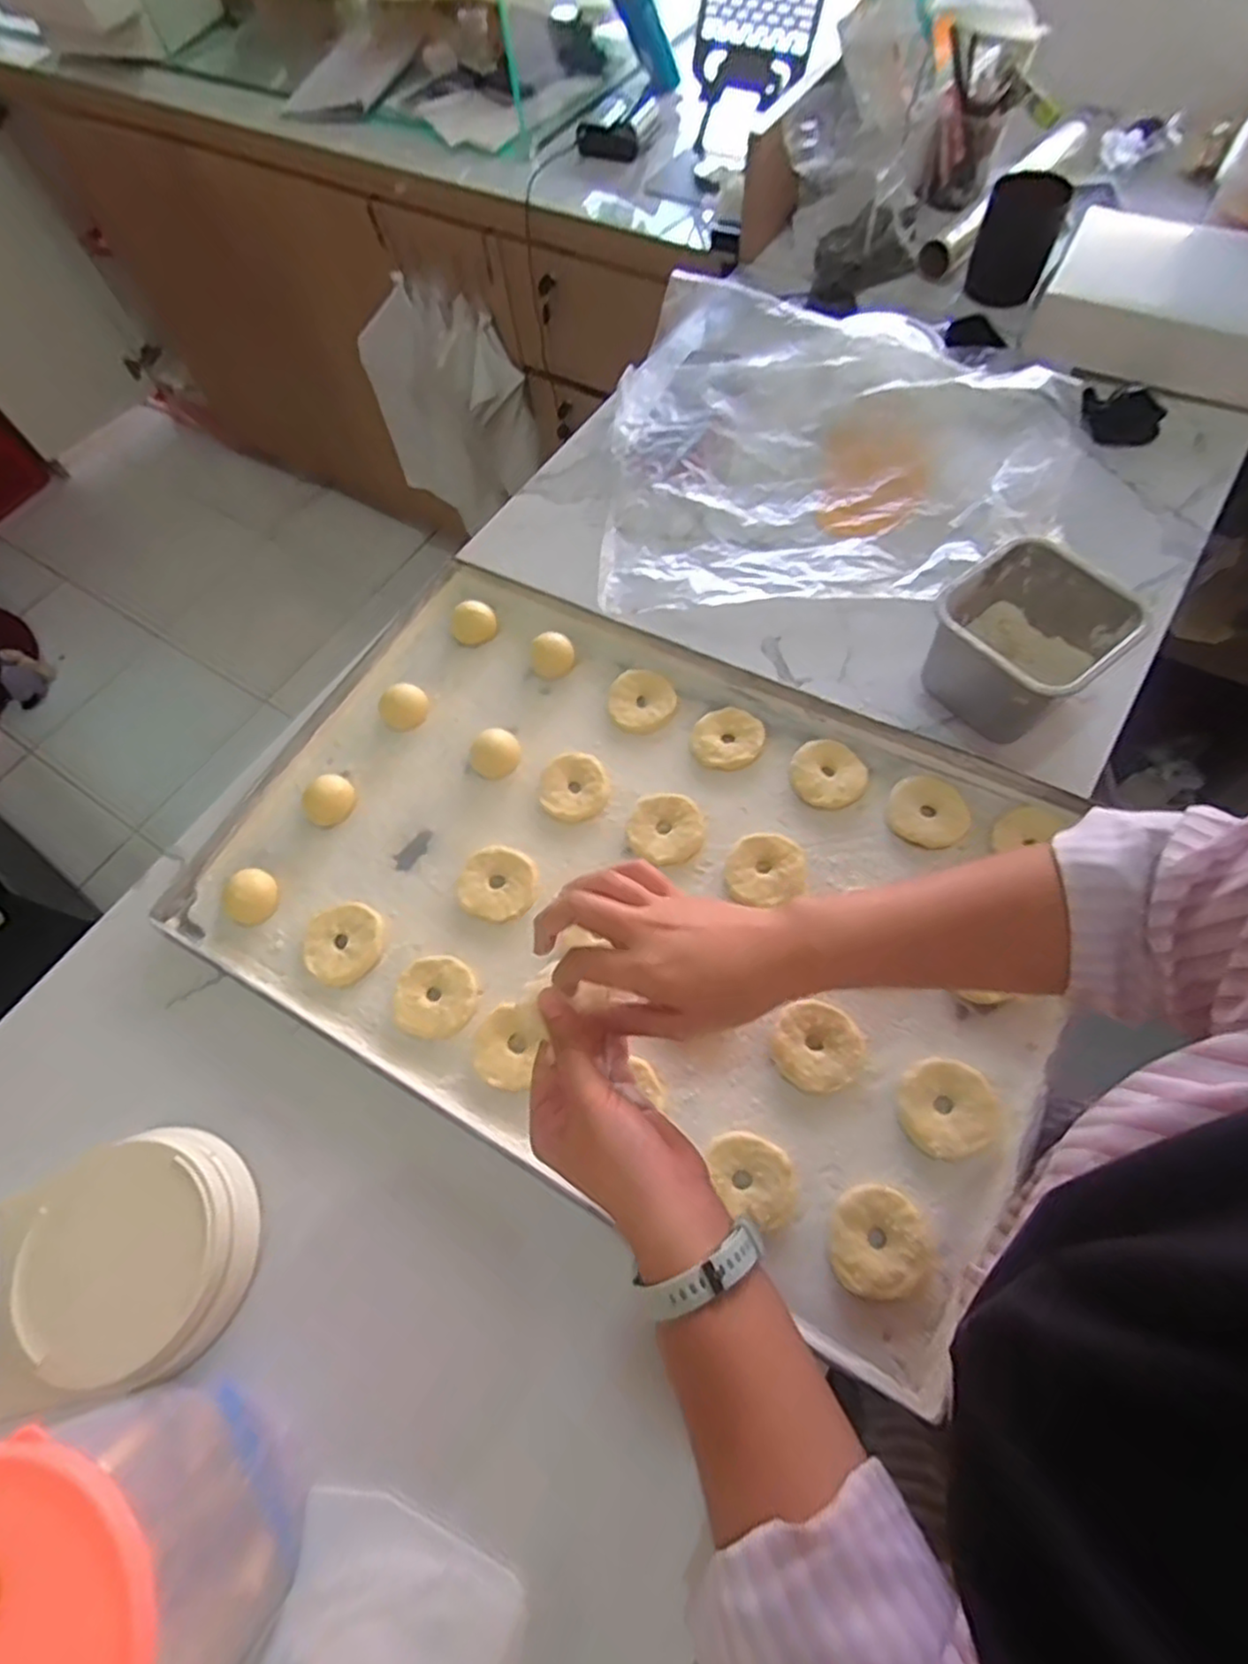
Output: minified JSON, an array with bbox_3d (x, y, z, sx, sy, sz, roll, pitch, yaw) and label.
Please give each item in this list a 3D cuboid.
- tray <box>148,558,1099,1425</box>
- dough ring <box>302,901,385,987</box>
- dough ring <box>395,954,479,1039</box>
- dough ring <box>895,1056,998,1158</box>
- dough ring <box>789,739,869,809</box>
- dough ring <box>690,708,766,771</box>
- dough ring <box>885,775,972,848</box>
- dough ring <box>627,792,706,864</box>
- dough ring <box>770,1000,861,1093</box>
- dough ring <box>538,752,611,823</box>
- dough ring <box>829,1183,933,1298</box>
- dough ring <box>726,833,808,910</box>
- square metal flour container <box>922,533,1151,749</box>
[{"bbox_3d":[0.008,0.019,0.540,0.608,0.029,0.422,26,68,15],"label":"tray"},{"bbox_3d":[-0.211,0.082,0.531,0.060,0.007,0.059,-1,63,3],"label":"dough ring"},{"bbox_3d":[-0.135,0.117,0.506,0.056,0.008,0.057,-1,63,3],"label":"dough ring"},{"bbox_3d":[0.207,0.174,0.450,0.061,0.011,0.056,-1,63,3],"label":"dough ring"},{"bbox_3d":[0.161,-0.045,0.555,0.054,0.010,0.057,-1,63,3],"label":"dough ring"},{"bbox_3d":[0.085,-0.076,0.578,0.056,0.010,0.056,-1,63,3],"label":"dough ring"},{"bbox_3d":[0.230,-0.015,0.535,0.059,0.013,0.051,34,70,18],"label":"dough ring"},{"bbox_3d":[0.034,-0.004,0.548,0.057,0.009,0.059,-1,63,3],"label":"dough ring"},{"bbox_3d":[0.127,0.142,0.470,0.056,0.010,0.056,2,64,5],"label":"dough ring"},{"bbox_3d":[-0.040,-0.036,0.571,0.056,0.008,0.058,-1,63,3],"label":"dough ring"},{"bbox_3d":[0.152,0.243,0.420,0.055,0.010,0.056,-1,63,3],"label":"dough ring"},{"bbox_3d":[0.107,0.027,0.526,0.057,0.012,0.050,6,64,7],"label":"dough ring"},{"bbox_3d":[0.301,-0.140,0.543,0.111,0.092,0.111,-38,67,-13],"label":"square metal flour container"}]

